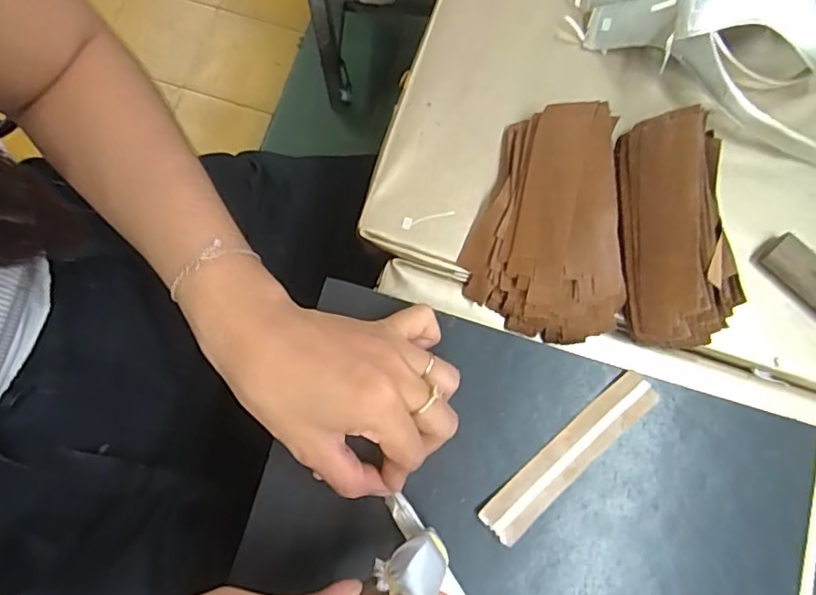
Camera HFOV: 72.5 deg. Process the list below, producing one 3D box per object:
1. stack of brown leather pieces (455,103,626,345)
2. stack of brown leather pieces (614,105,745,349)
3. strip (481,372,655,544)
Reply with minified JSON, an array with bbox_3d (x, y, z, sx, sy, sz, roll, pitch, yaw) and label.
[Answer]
[{"bbox_3d":[0.080,-0.048,0.339,0.085,0.042,0.140,0,79,0],"label":"stack of brown leather pieces"},{"bbox_3d":[0.160,-0.039,0.332,0.062,0.053,0.133,-2,80,-1],"label":"stack of brown leather pieces"},{"bbox_3d":[0.092,0.089,0.316,0.121,0.005,0.024,-41,81,-9],"label":"strip"}]

